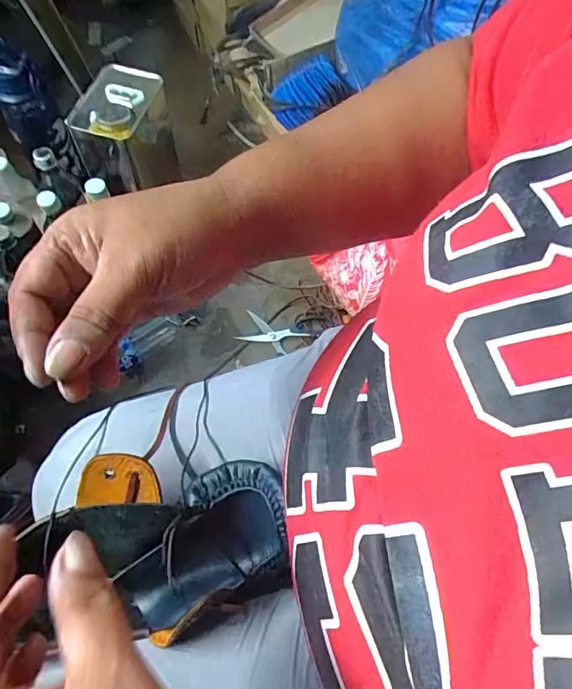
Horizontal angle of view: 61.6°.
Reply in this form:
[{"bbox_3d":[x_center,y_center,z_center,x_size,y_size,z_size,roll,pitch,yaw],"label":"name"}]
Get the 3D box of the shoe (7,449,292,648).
[{"bbox_3d":[-0.090,0.142,0.329,0.176,0.089,0.106,-1,65,-4],"label":"shoe"}]

